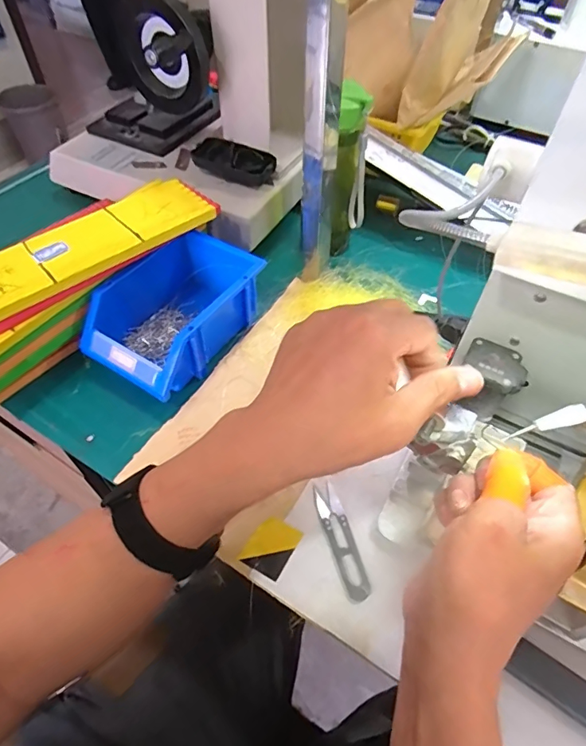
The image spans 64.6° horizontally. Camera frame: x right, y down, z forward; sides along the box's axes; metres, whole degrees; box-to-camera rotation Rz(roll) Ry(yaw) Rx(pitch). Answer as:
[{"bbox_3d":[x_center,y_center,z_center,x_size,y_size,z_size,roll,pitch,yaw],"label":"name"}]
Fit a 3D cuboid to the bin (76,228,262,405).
[{"bbox_3d":[-0.128,-0.071,0.517,0.127,0.075,0.188,30,58,20],"label":"bin"}]

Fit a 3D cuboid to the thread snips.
[{"bbox_3d":[0.041,0.143,0.400,0.023,0.004,0.100,-14,55,-11],"label":"thread snips"}]

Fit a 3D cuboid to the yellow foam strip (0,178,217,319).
[{"bbox_3d":[-0.248,-0.114,0.467,0.344,0.016,0.089,-35,61,-24],"label":"yellow foam strip"}]

